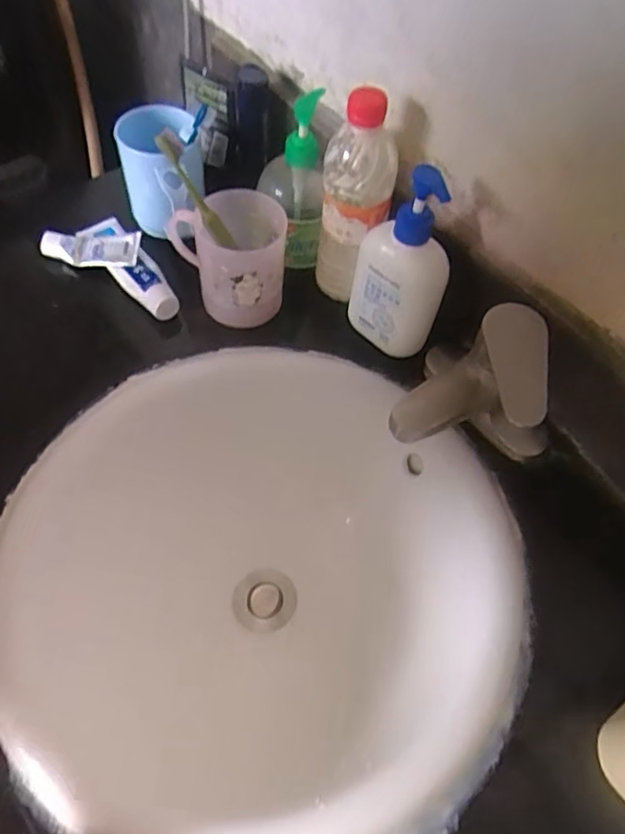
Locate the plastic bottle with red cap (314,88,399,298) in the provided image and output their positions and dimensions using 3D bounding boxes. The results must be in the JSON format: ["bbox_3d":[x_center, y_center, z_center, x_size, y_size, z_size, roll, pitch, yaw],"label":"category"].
[{"bbox_3d":[0.038,-0.191,0.550,0.061,0.193,0.057,9,57,1],"label":"plastic bottle with red cap"}]

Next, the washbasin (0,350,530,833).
[{"bbox_3d":[-0.038,0.152,0.513,0.388,0.146,0.389,2,57,-3],"label":"washbasin"}]

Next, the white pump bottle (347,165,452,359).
[{"bbox_3d":[0.077,-0.132,0.524,0.087,0.164,0.042,36,62,17],"label":"white pump bottle"}]

